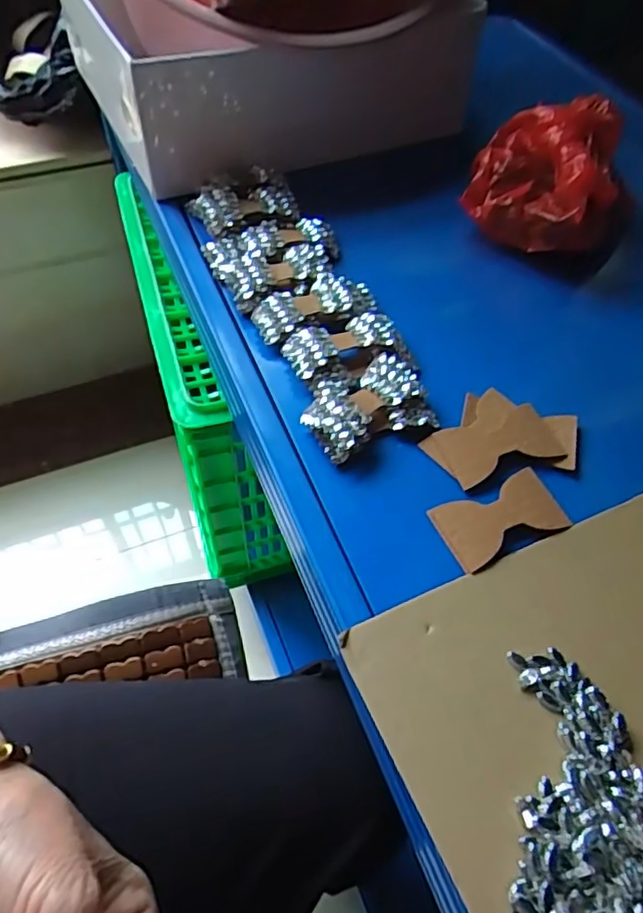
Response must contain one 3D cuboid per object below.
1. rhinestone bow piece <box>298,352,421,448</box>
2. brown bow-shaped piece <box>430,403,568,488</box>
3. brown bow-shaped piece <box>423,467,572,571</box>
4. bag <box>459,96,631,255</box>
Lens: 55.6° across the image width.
[{"bbox_3d":[0.032,-0.041,0.429,0.088,0.014,0.042,-36,64,-24],"label":"rhinestone bow piece"},{"bbox_3d":[0.124,-0.009,0.425,0.080,0.005,0.046,-17,58,-14],"label":"brown bow-shaped piece"},{"bbox_3d":[0.116,0.039,0.394,0.083,0.004,0.046,-20,59,-16],"label":"brown bow-shaped piece"},{"bbox_3d":[0.202,-0.239,0.544,0.140,0.093,0.124,5,55,0],"label":"bag"}]

